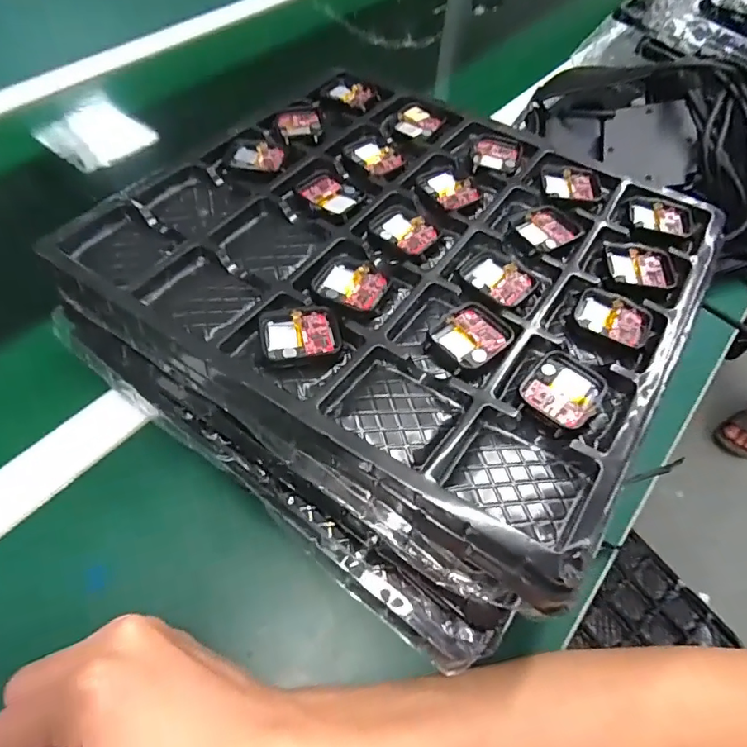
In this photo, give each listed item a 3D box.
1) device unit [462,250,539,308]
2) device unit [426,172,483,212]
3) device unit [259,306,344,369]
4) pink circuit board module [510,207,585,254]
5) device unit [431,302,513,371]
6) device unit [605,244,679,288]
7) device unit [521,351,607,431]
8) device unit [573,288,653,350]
[{"bbox_3d":[0.076,-0.059,0.324,0.036,0.004,0.045,-35,64,-26],"label":"device unit"},{"bbox_3d":[0.057,-0.129,0.374,0.032,0.006,0.038,-15,57,-15],"label":"device unit"},{"bbox_3d":[-0.040,-0.020,0.290,0.042,0.008,0.037,-10,56,-11],"label":"device unit"},{"bbox_3d":[0.116,-0.099,0.355,0.041,0.005,0.036,-31,62,-24],"label":"pink circuit board module"},{"bbox_3d":[0.055,-0.021,0.296,0.040,0.007,0.034,-37,65,-27],"label":"device unit"},{"bbox_3d":[0.173,-0.070,0.340,0.042,0.007,0.035,8,54,1],"label":"device unit"},{"bbox_3d":[0.099,0.009,0.276,0.037,0.008,0.042,36,59,19],"label":"device unit"},{"bbox_3d":[0.140,-0.032,0.309,0.043,0.005,0.036,28,57,15],"label":"device unit"}]

